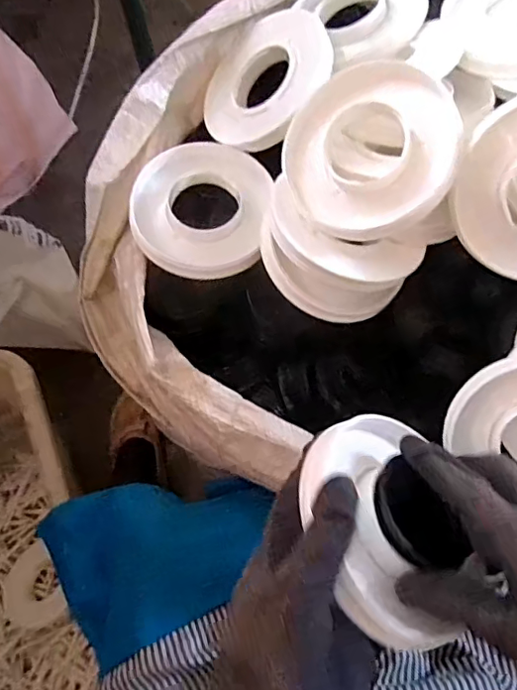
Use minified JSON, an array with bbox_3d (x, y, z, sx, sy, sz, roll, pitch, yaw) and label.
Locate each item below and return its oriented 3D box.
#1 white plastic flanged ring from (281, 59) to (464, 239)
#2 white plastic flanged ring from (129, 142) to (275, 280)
[{"bbox_3d":[0.082,-0.142,0.409,0.122,0.021,0.120,4,96,23],"label":"white plastic flanged ring"},{"bbox_3d":[-0.050,-0.119,0.480,0.114,0.029,0.122,-2,62,3],"label":"white plastic flanged ring"}]

